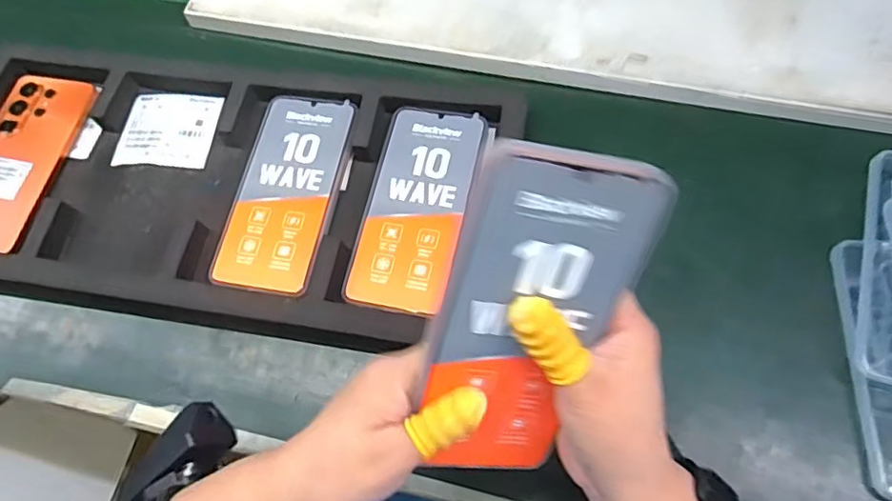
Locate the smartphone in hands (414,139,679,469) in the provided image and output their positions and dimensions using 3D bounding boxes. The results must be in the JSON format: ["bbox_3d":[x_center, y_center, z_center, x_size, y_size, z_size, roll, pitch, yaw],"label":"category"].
[{"bbox_3d":[0.034,0.037,0.259,0.079,0.170,0.006,9,29,-15],"label":"smartphone in hands"}]

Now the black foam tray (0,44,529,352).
[{"bbox_3d":[-0.200,-0.054,0.473,0.455,0.031,0.230,10,65,8],"label":"black foam tray"}]

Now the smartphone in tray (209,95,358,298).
[{"bbox_3d":[-0.127,-0.049,0.462,0.081,0.014,0.170,8,65,7],"label":"smartphone in tray"}]

